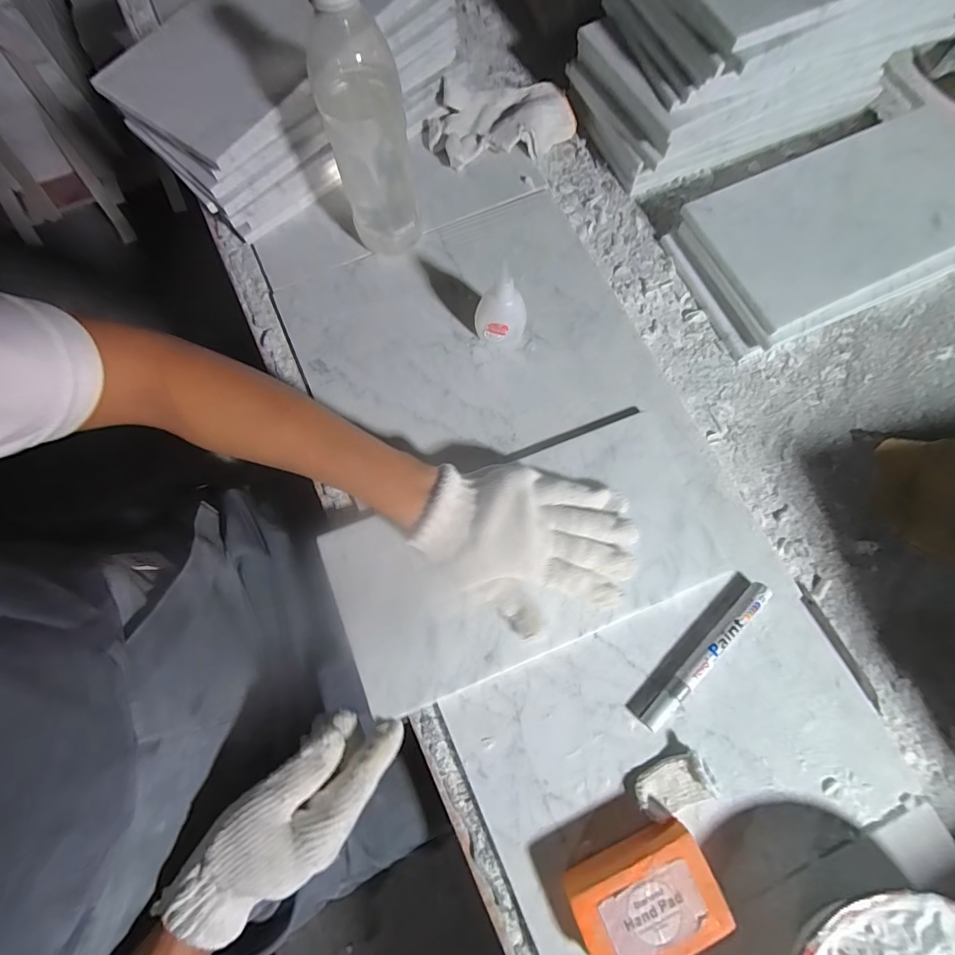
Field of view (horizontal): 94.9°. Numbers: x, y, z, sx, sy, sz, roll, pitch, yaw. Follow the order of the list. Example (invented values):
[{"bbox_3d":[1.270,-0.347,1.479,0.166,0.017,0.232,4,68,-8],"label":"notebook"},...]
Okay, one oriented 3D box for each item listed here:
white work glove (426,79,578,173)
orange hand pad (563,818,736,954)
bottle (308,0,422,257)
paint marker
[{"bbox_3d":[0.026,-0.384,0.469,0.155,0.029,0.094,-8,75,-4],"label":"white work glove"},{"bbox_3d":[0.111,0.281,0.295,0.092,0.029,0.064,-23,76,-8],"label":"orange hand pad"},{"bbox_3d":[-0.087,-0.273,0.343,0.065,0.202,0.059,-15,75,-6],"label":"bottle"},{"bbox_3d":[0.179,0.138,0.342,0.144,0.017,0.014,-43,80,-12],"label":"paint marker"}]

